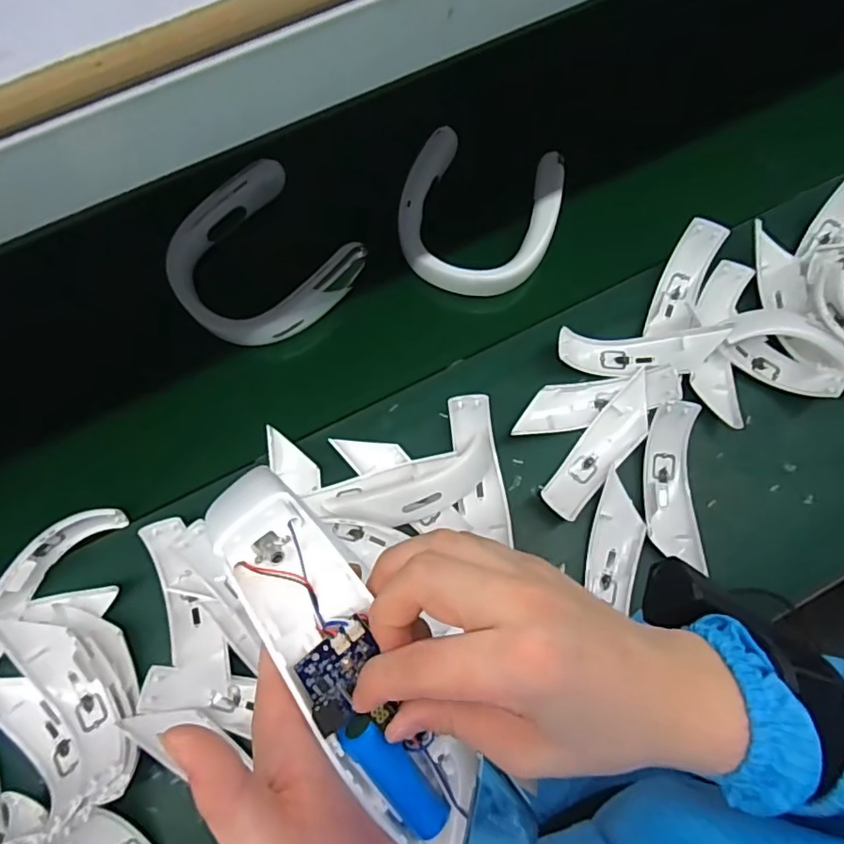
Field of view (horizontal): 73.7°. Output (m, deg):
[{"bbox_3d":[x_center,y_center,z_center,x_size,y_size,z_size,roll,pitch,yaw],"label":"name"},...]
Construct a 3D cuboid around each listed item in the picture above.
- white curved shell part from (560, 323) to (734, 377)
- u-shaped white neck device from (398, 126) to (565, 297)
[{"bbox_3d":[0.238,-0.077,0.617,0.174,0.035,0.052,4,73,3],"label":"white curved shell part"},{"bbox_3d":[0.066,-0.250,0.681,0.185,0.046,0.187,20,75,8],"label":"u-shaped white neck device"}]

